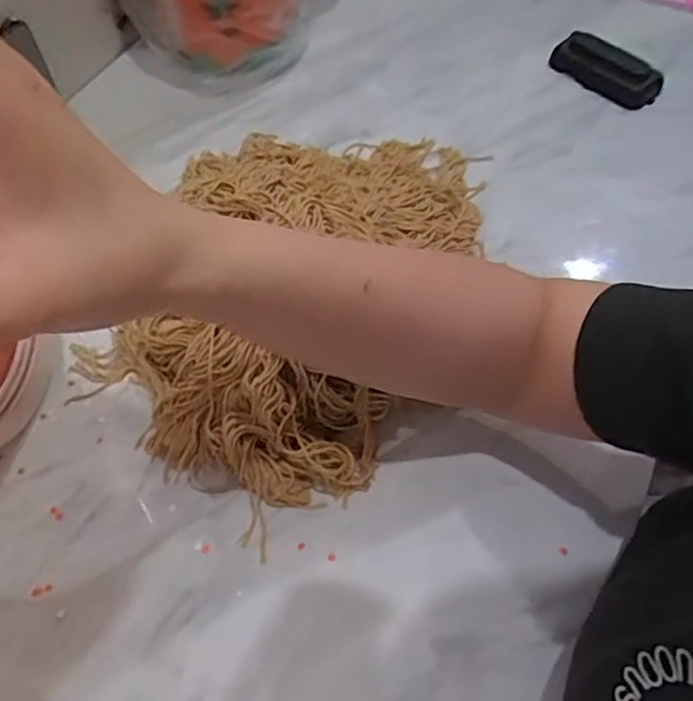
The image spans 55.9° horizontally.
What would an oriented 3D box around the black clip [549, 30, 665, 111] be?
[{"bbox_3d":[0.256,-0.277,0.640,0.104,0.026,0.049,38,66,20],"label":"black clip"}]

